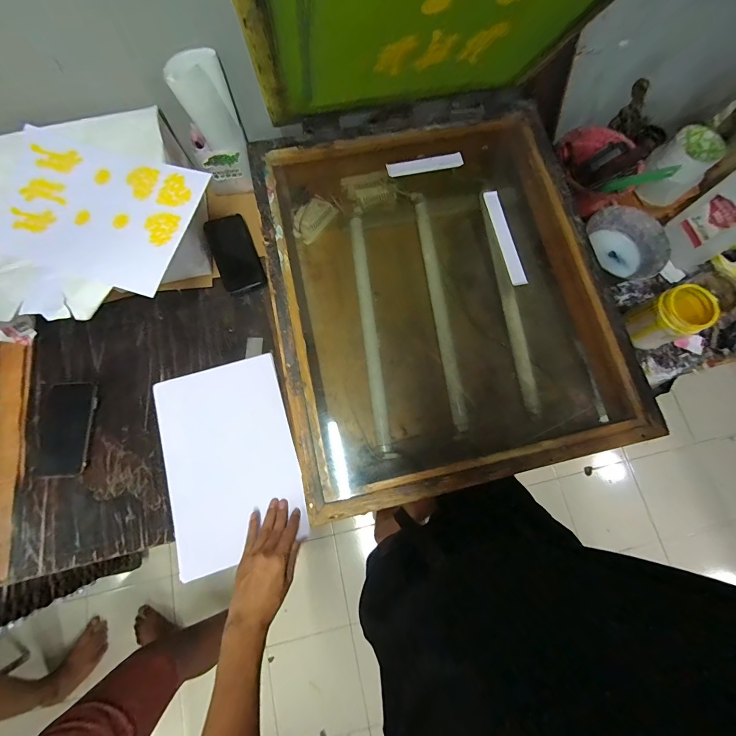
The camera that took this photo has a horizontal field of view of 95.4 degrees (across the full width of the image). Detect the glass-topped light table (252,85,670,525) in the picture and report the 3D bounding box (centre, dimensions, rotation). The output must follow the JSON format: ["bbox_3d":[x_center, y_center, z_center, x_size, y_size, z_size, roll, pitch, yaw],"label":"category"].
[{"bbox_3d":[0.106,-0.130,0.575,0.496,0.155,0.603,-12,76,-4],"label":"glass-topped light table"}]

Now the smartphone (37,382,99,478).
[{"bbox_3d":[-0.525,0.105,0.585,0.085,0.006,0.159,-3,76,-2],"label":"smartphone"}]

